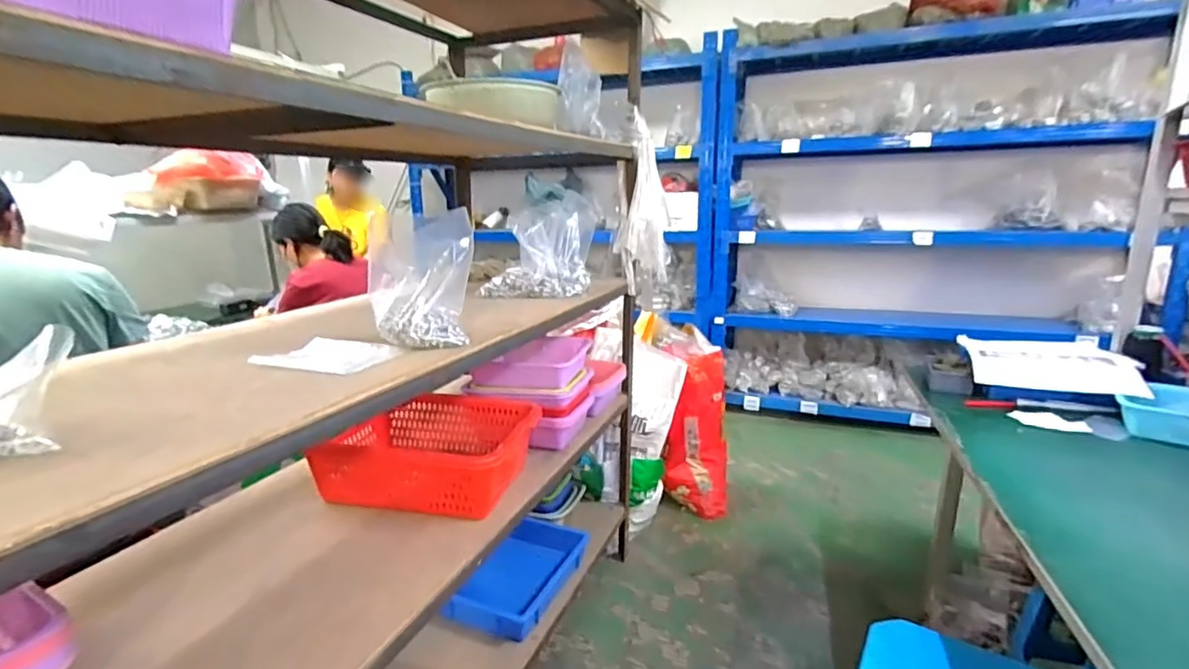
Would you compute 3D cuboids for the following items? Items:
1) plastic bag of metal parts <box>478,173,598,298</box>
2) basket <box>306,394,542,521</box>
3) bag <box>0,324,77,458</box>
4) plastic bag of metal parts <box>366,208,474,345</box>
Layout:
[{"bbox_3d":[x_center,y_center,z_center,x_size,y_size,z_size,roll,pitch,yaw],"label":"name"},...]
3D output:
[{"bbox_3d":[-0.140,-0.237,1.419,0.256,0.247,0.191,3,15,13],"label":"plastic bag of metal parts"},{"bbox_3d":[-0.362,0.253,1.229,0.448,0.136,0.306,2,14,10],"label":"basket"},{"bbox_3d":[-0.636,0.066,0.573,0.127,0.089,0.169,-8,16,-27],"label":"bag"},{"bbox_3d":[-0.285,-0.091,0.915,0.165,0.208,0.085,-5,15,-16],"label":"plastic bag of metal parts"}]

